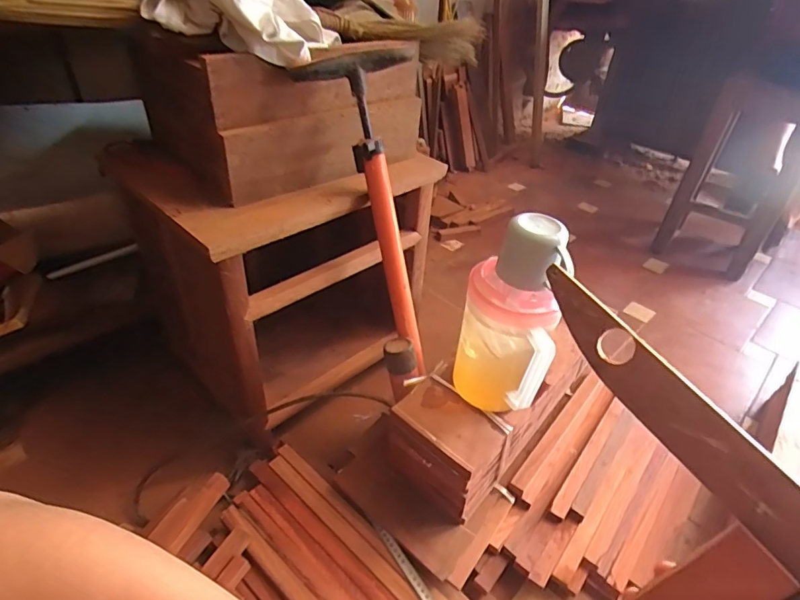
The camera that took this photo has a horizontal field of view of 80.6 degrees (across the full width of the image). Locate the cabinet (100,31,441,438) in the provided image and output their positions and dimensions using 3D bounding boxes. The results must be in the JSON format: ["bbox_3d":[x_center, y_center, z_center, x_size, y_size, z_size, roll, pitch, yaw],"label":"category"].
[{"bbox_3d":[-0.183,-0.121,0.873,0.282,0.605,0.457,33,46,32],"label":"cabinet"}]

